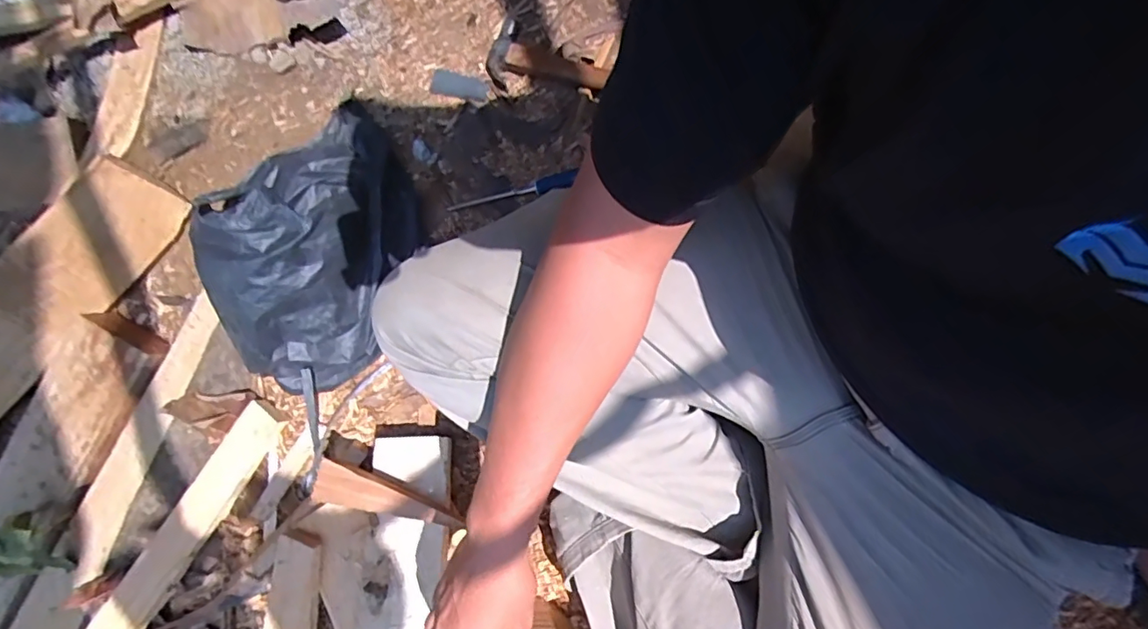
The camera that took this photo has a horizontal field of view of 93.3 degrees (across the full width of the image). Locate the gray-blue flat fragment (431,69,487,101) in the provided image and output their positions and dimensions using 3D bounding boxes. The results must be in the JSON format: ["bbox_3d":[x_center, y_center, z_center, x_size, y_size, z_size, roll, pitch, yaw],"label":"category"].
[{"bbox_3d":[-0.156,-0.311,0.736,0.080,0.006,0.033,15,90,11],"label":"gray-blue flat fragment"}]

